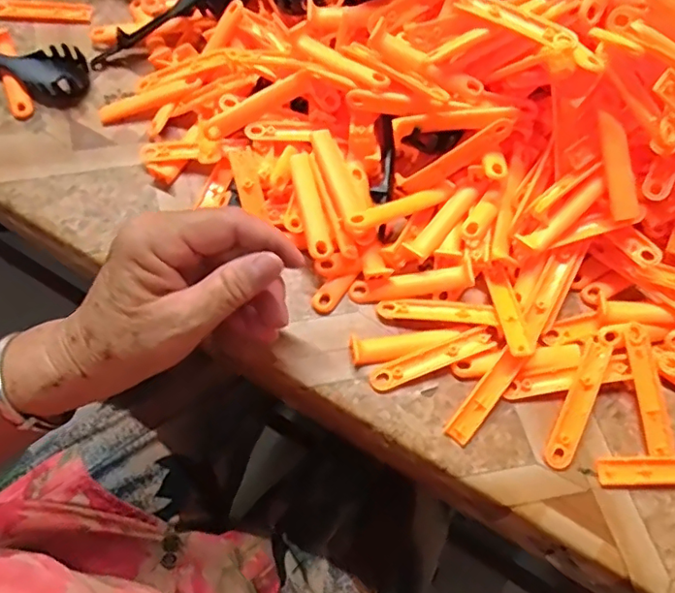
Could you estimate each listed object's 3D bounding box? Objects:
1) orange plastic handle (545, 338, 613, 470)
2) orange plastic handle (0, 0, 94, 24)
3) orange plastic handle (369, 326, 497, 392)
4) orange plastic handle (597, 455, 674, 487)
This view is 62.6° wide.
[{"bbox_3d":[0.138,0.060,0.317,0.015,0.013,0.076,26,71,10],"label":"orange plastic handle"},{"bbox_3d":[-0.229,-0.223,0.433,0.077,0.005,0.018,5,69,3],"label":"orange plastic handle"},{"bbox_3d":[0.056,0.038,0.329,0.075,0.006,0.015,-21,70,-8],"label":"orange plastic handle"},{"bbox_3d":[0.184,0.097,0.308,0.076,0.004,0.016,-1,68,0],"label":"orange plastic handle"}]

